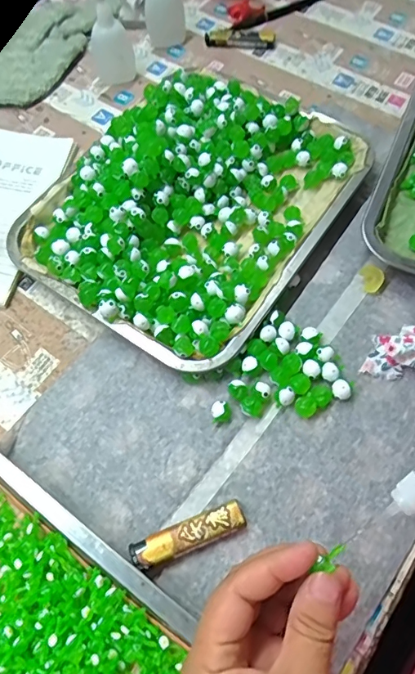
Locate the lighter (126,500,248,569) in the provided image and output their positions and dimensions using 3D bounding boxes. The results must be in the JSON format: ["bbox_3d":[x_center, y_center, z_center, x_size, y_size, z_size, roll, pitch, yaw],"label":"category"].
[{"bbox_3d":[-0.013,0.137,0.324,0.080,0.014,0.019,-21,67,-7],"label":"lighter"}]

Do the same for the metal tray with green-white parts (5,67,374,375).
[{"bbox_3d":[-0.012,-0.132,0.440,0.239,0.044,0.296,32,71,15],"label":"metal tray with green-white parts"}]

